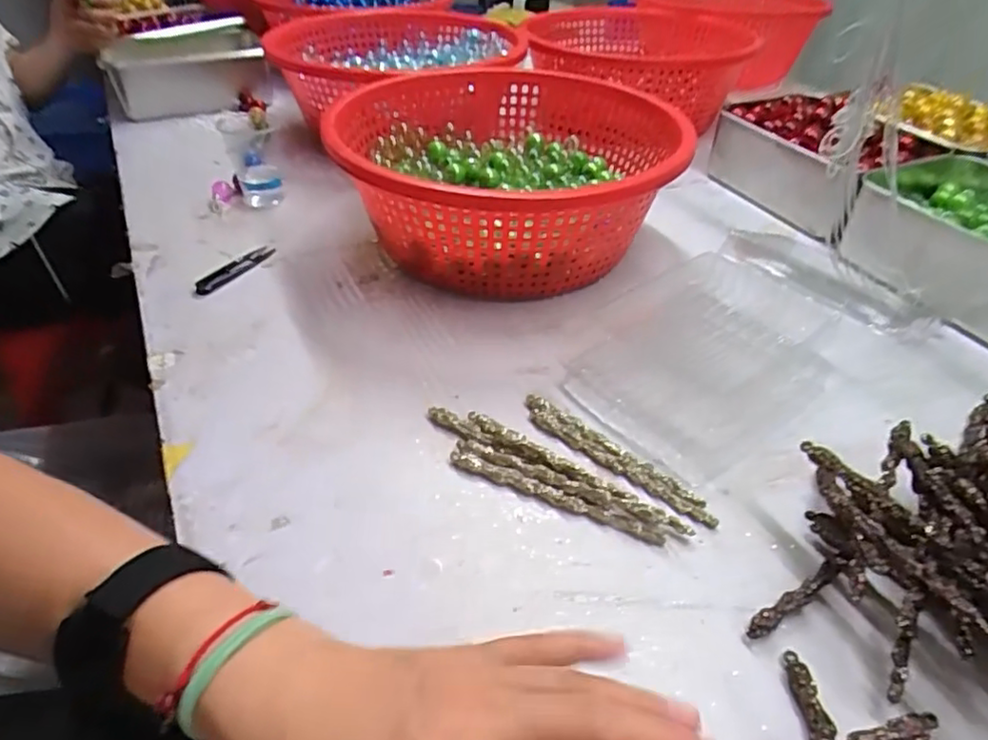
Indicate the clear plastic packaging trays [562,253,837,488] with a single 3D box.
[{"bbox_3d":[0.180,-0.013,0.525,0.223,0.039,0.154,-31,50,-32],"label":"clear plastic packaging trays"}]

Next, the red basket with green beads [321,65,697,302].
[{"bbox_3d":[0.016,-0.206,0.682,0.349,0.136,0.365,1,39,-1],"label":"red basket with green beads"}]

